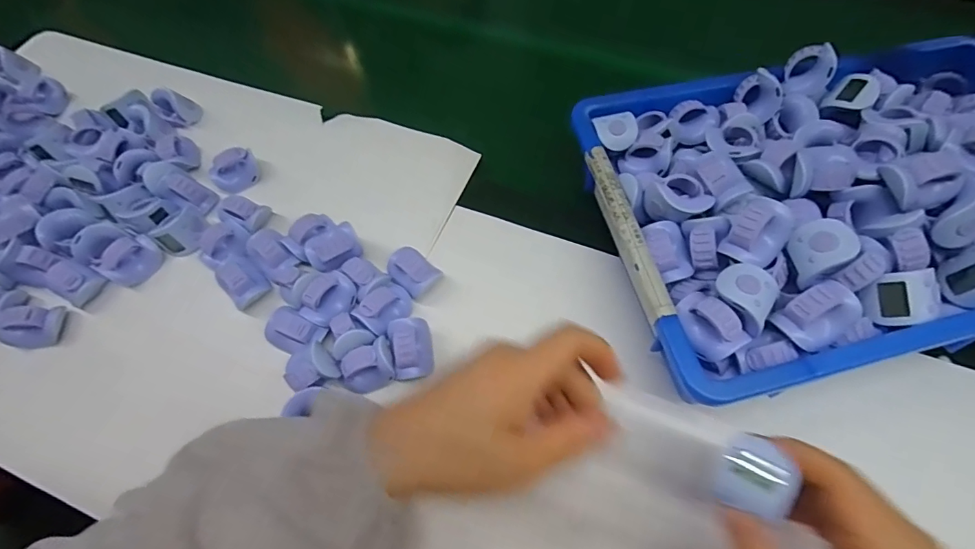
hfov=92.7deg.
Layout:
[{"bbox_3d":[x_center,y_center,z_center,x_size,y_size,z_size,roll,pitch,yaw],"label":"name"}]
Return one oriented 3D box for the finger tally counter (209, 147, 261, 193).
[{"bbox_3d":[-0.225,-0.093,0.417,0.039,0.035,0.022,-35,25,-12],"label":"finger tally counter"}]

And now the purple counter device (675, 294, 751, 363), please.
[{"bbox_3d":[0.131,0.029,0.275,0.027,0.021,0.040,-38,66,-16],"label":"purple counter device"}]

